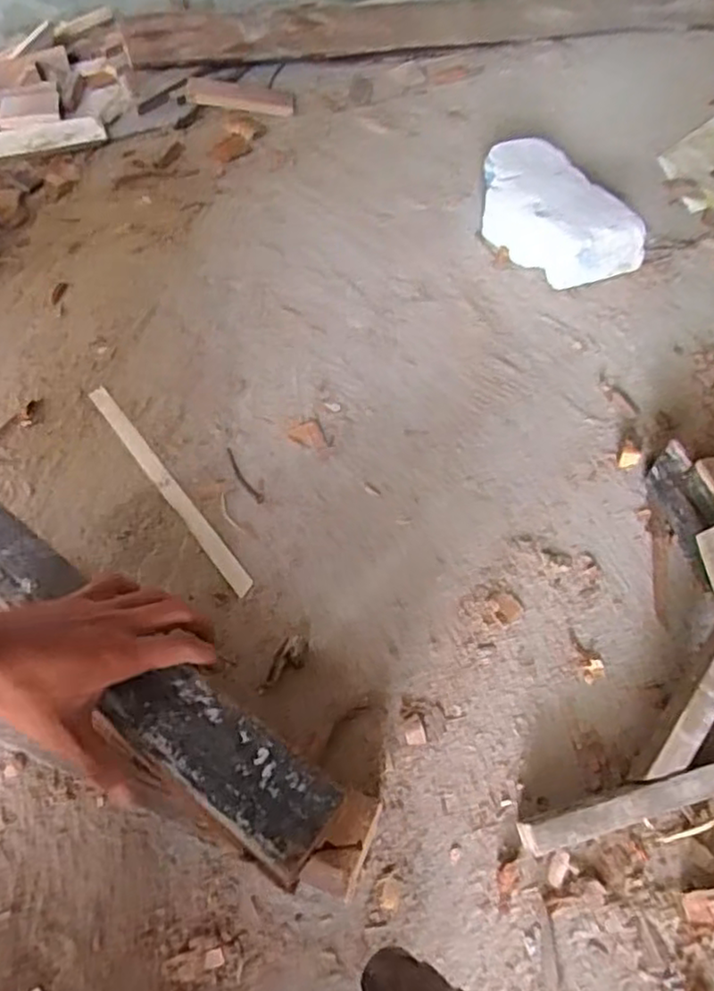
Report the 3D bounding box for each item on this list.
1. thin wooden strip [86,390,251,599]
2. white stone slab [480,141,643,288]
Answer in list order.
[{"bbox_3d":[-0.177,-0.012,0.623,0.018,0.007,0.271,-33,64,-21],"label":"thin wooden strip"},{"bbox_3d":[0.228,-0.335,0.807,0.119,0.071,0.217,-31,63,-20],"label":"white stone slab"}]

